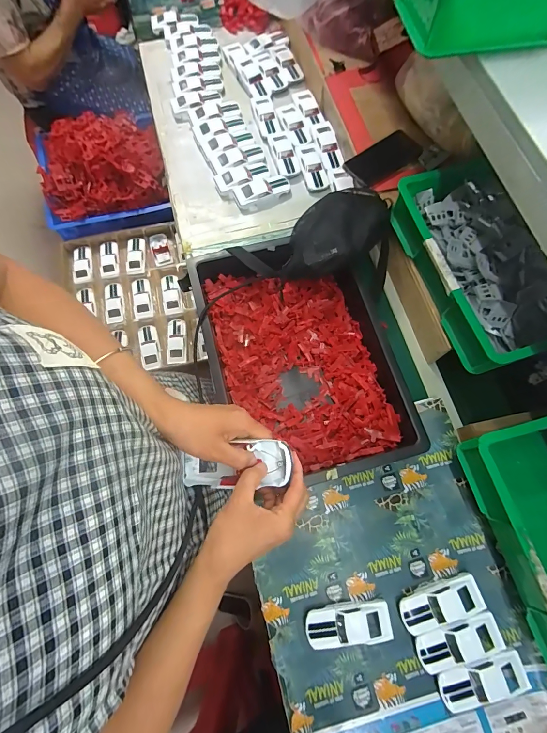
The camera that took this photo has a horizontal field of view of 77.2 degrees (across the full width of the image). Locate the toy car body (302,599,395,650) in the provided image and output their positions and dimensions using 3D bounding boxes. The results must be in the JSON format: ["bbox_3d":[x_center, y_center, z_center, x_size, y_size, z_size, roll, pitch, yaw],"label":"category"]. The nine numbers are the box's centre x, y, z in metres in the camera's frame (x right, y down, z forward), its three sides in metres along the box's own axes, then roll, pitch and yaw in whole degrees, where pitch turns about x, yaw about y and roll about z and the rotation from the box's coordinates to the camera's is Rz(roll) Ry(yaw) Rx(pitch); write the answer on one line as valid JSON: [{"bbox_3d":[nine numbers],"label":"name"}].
[{"bbox_3d":[0.117,0.402,0.534,0.131,0.026,0.054,-7,72,-4],"label":"toy car body"}]

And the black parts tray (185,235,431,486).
[{"bbox_3d":[0.046,-0.022,0.644,0.348,0.097,0.440,-9,72,-4],"label":"black parts tray"}]

